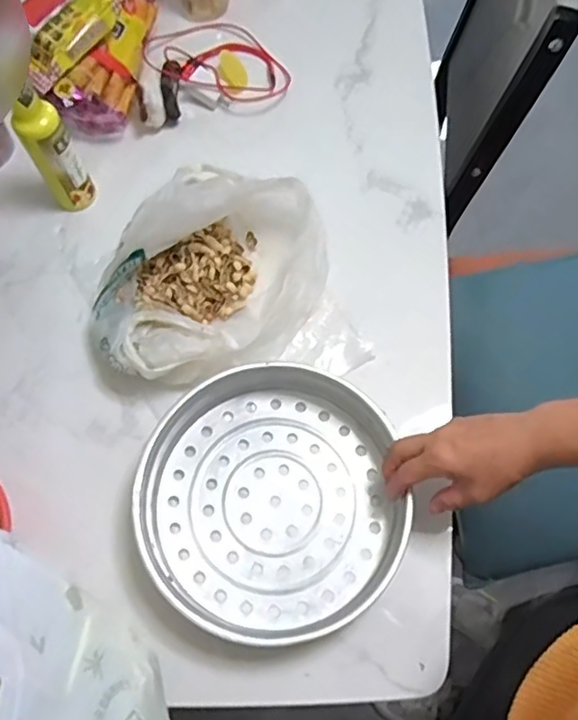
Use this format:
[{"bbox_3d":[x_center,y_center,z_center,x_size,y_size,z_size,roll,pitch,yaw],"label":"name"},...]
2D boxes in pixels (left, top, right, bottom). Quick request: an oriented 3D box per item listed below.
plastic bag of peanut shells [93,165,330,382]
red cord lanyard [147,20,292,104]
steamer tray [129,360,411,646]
[{"bbox_3d":[-0.095,-0.095,0.679,0.236,0.092,0.276,26,71,12],"label":"plastic bag of peanut shells"},{"bbox_3d":[-0.101,-0.435,0.855,0.218,0.031,0.160,17,56,5],"label":"red cord lanyard"},{"bbox_3d":[-0.017,0.134,0.585,0.247,0.073,0.236,-22,69,-7],"label":"steamer tray"}]

